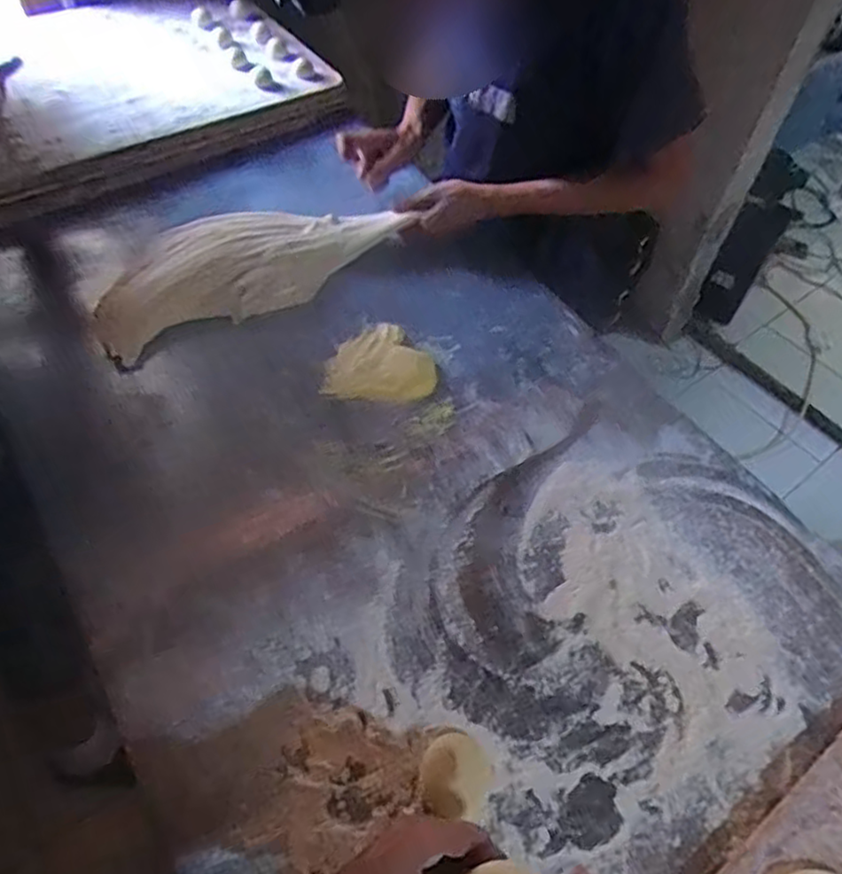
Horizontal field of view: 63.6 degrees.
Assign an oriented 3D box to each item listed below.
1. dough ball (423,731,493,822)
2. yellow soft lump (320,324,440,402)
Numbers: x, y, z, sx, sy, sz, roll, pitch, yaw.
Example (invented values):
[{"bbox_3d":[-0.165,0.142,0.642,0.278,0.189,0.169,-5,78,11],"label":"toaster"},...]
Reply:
[{"bbox_3d":[0.029,0.259,0.526,0.052,0.021,0.055,4,50,1],"label":"dough ball"},{"bbox_3d":[-0.045,-0.086,0.769,0.122,0.015,0.115,2,50,0],"label":"yellow soft lump"}]

